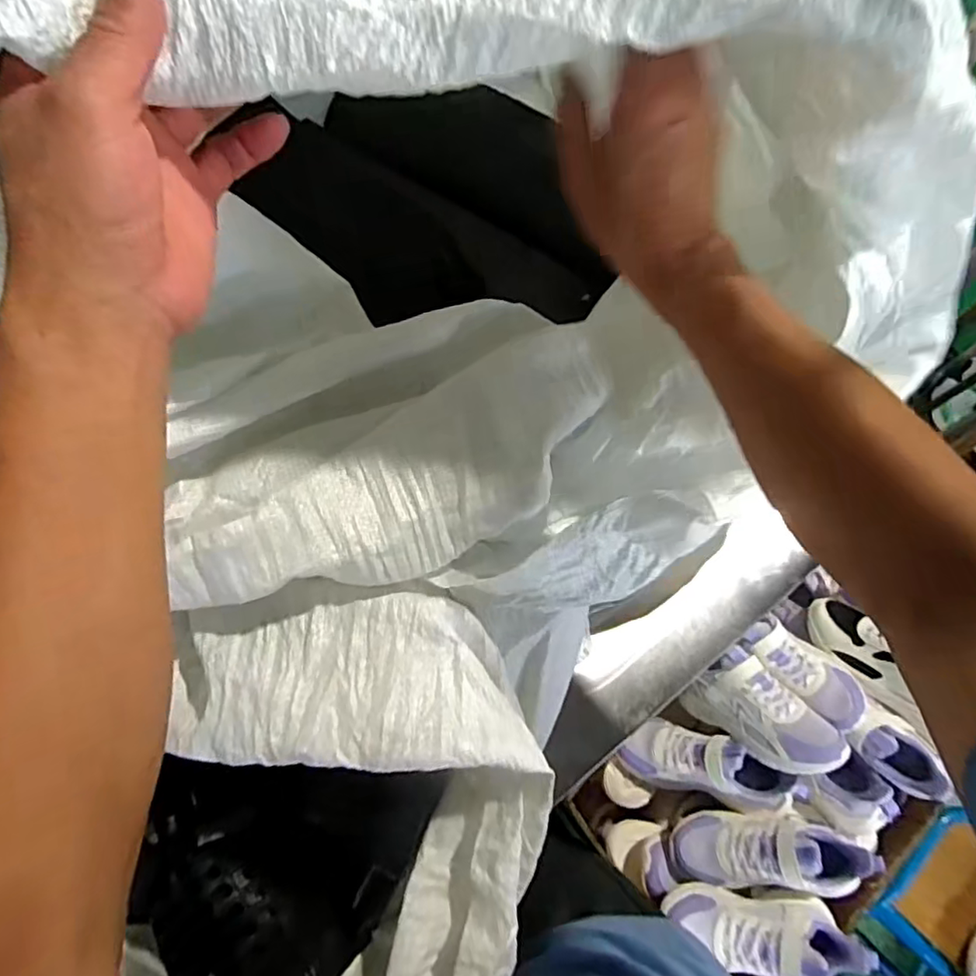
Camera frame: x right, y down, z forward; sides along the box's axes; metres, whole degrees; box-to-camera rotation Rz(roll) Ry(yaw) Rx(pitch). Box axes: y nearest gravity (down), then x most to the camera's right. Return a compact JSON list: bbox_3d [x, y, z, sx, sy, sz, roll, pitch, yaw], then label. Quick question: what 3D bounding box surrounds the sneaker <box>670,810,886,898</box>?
[{"bbox_3d":[0.375,0.487,0.796,0.245,0.125,0.092,-7,69,22],"label":"sneaker"}]

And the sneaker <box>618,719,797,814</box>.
[{"bbox_3d":[0.309,0.400,0.860,0.231,0.112,0.090,6,68,28],"label":"sneaker"}]

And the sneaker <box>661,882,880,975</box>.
[{"bbox_3d":[0.356,0.552,0.743,0.245,0.109,0.093,7,71,1],"label":"sneaker"}]

